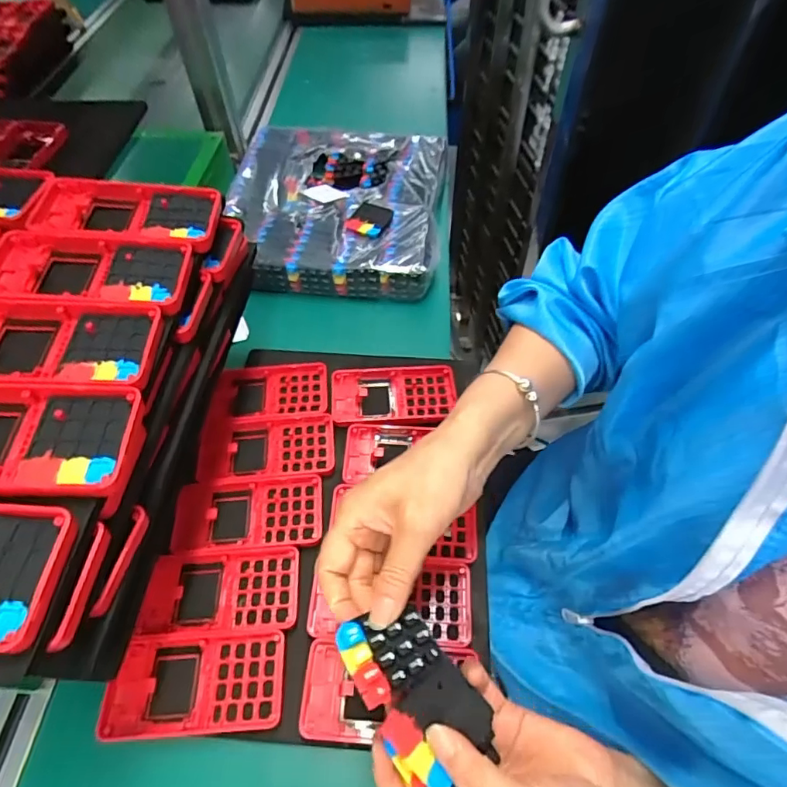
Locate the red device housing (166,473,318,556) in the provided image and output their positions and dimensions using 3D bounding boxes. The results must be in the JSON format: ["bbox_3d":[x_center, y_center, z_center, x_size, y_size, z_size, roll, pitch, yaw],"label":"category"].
[{"bbox_3d":[-0.122,0.100,0.426,0.119,0.023,0.063,-5,55,-3],"label":"red device housing"}]

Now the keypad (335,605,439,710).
[{"bbox_3d":[-0.002,0.144,0.289,0.051,0.005,0.043,-15,57,-34],"label":"keypad"}]

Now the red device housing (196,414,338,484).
[{"bbox_3d":[-0.117,0.050,0.466,0.122,0.013,0.064,-4,55,-2],"label":"red device housing"}]

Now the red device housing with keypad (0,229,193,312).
[{"bbox_3d":[-0.203,-0.079,0.333,0.124,0.022,0.064,0,55,1],"label":"red device housing with keypad"}]

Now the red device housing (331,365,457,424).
[{"bbox_3d":[0.000,0.002,0.501,0.121,0.016,0.068,-2,55,-1],"label":"red device housing"}]

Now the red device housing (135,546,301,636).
[{"bbox_3d":[-0.134,0.153,0.396,0.113,0.023,0.061,-3,55,-1],"label":"red device housing"}]

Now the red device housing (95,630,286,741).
[{"bbox_3d":[-0.140,0.204,0.357,0.121,0.014,0.062,-3,55,-2],"label":"red device housing"}]

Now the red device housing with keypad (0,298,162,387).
[{"bbox_3d":[-0.210,-0.030,0.300,0.129,0.022,0.064,-2,55,0],"label":"red device housing with keypad"}]

